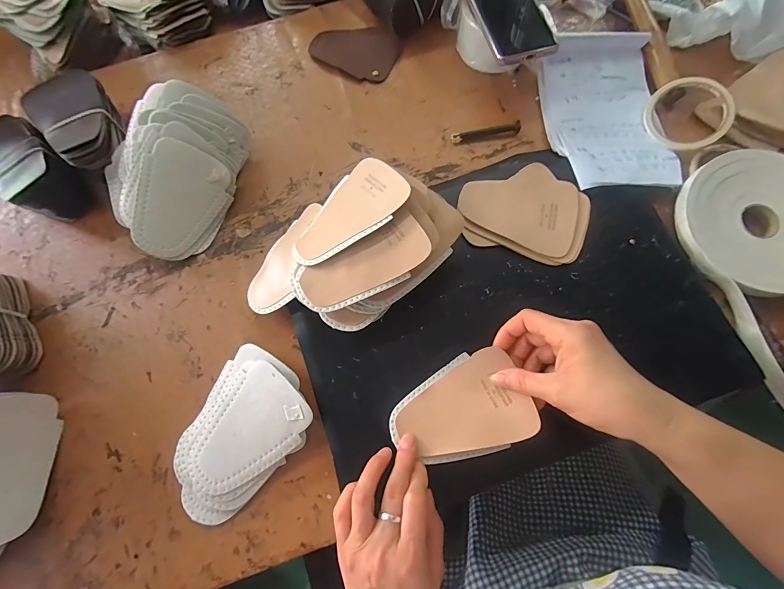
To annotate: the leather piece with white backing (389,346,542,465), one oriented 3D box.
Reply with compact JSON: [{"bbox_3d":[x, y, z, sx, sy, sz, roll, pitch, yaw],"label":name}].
[{"bbox_3d":[0.062,0.109,0.338,0.122,0.020,0.087,-24,73,-5],"label":"leather piece with white backing"}]

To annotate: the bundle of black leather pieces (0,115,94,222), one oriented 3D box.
[{"bbox_3d":[-0.433,-0.146,0.444,0.137,0.063,0.094,34,77,12],"label":"bundle of black leather pieces"}]

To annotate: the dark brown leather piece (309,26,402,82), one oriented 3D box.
[{"bbox_3d":[-0.053,-0.352,0.520,0.124,0.006,0.094,22,76,10],"label":"dark brown leather piece"}]

